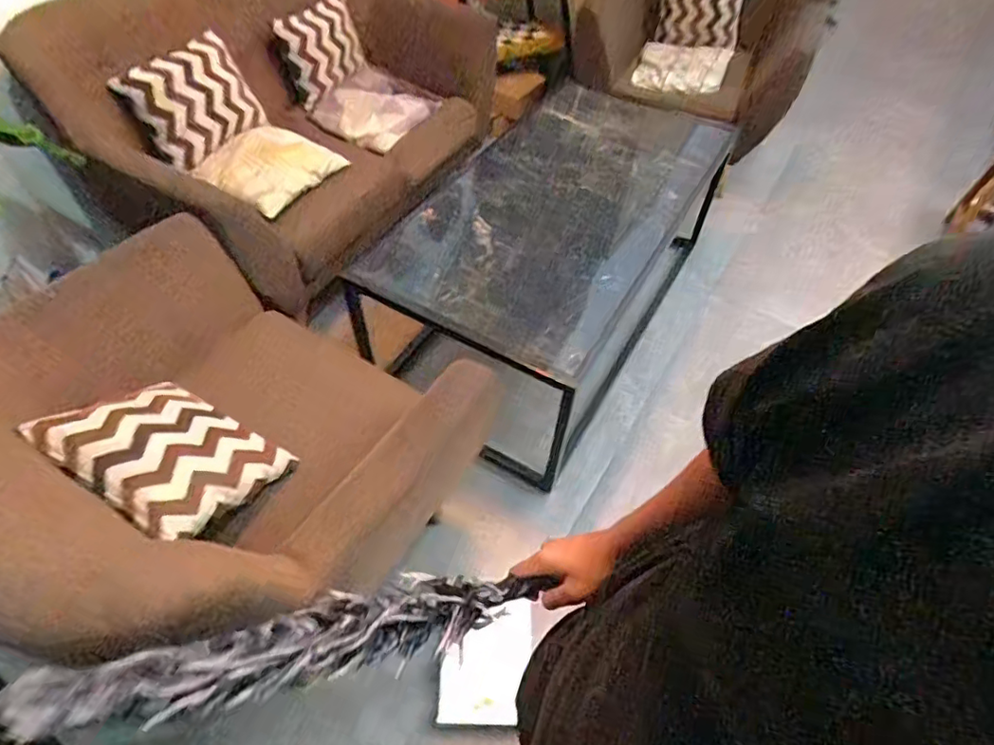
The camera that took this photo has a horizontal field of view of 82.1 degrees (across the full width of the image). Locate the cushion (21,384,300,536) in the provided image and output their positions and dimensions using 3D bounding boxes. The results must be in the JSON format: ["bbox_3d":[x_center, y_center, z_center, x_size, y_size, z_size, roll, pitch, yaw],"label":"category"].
[{"bbox_3d":[-0.582,0.139,1.020,0.333,0.110,0.273,40,34,6],"label":"cushion"}]

